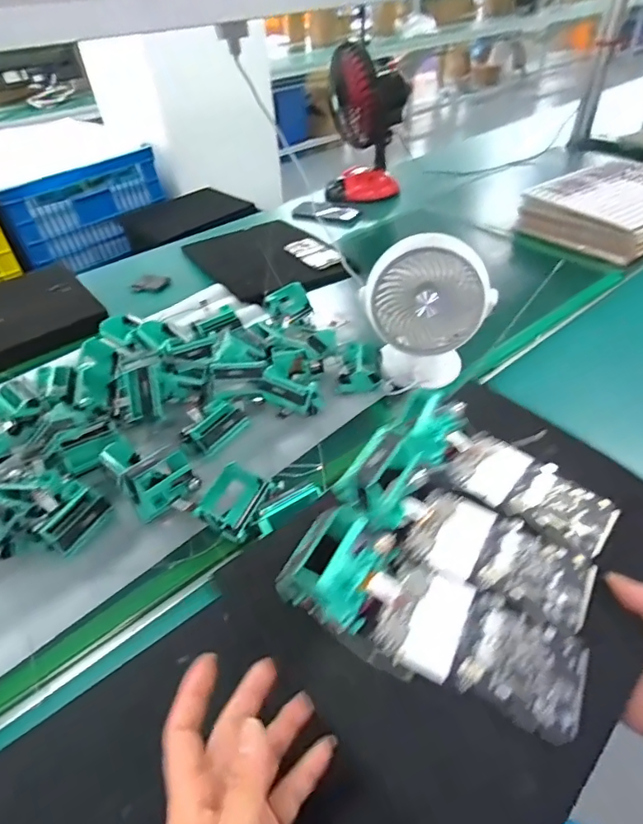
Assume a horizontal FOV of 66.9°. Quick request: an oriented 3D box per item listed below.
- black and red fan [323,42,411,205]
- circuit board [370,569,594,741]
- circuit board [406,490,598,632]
[{"bbox_3d":[0.103,-0.679,1.175,0.191,0.313,0.165,4,44,9],"label":"black and red fan"},{"bbox_3d":[0.106,0.152,0.324,0.128,0.008,0.071,16,46,20],"label":"circuit board"},{"bbox_3d":[0.136,0.106,0.368,0.126,0.014,0.070,24,50,27],"label":"circuit board"}]

